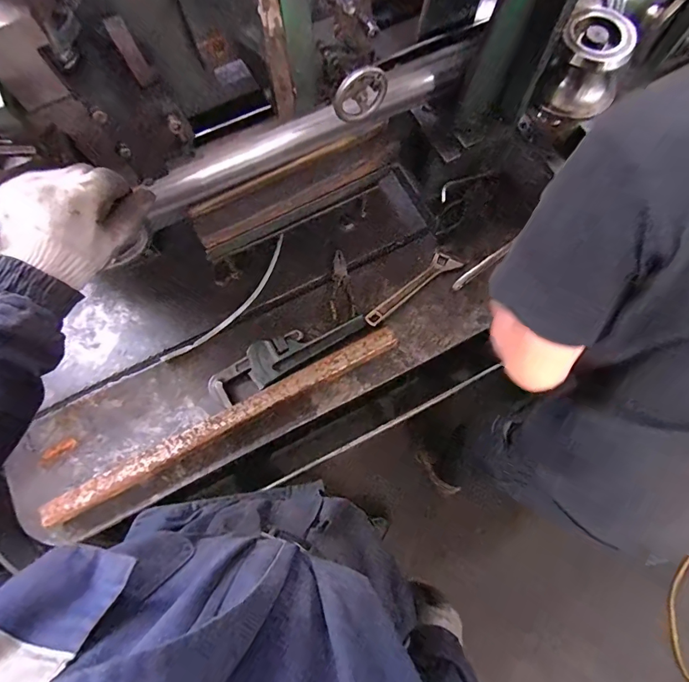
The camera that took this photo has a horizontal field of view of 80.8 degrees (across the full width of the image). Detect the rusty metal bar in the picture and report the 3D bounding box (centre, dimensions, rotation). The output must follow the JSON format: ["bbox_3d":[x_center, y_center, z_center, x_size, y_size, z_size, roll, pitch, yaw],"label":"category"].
[{"bbox_3d":[-0.248,0.171,0.867,0.801,0.064,0.050,-27,75,-7],"label":"rusty metal bar"}]

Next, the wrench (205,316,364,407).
[{"bbox_3d":[-0.133,0.022,0.922,0.360,0.029,0.093,-32,76,-8],"label":"wrench"}]

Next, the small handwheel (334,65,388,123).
[{"bbox_3d":[0.021,-0.339,0.559,0.077,0.079,0.017,-24,75,-6],"label":"small handwheel"}]

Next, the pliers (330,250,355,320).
[{"bbox_3d":[-0.014,-0.134,0.965,0.055,0.015,0.163,-10,74,-2],"label":"pliers"}]

